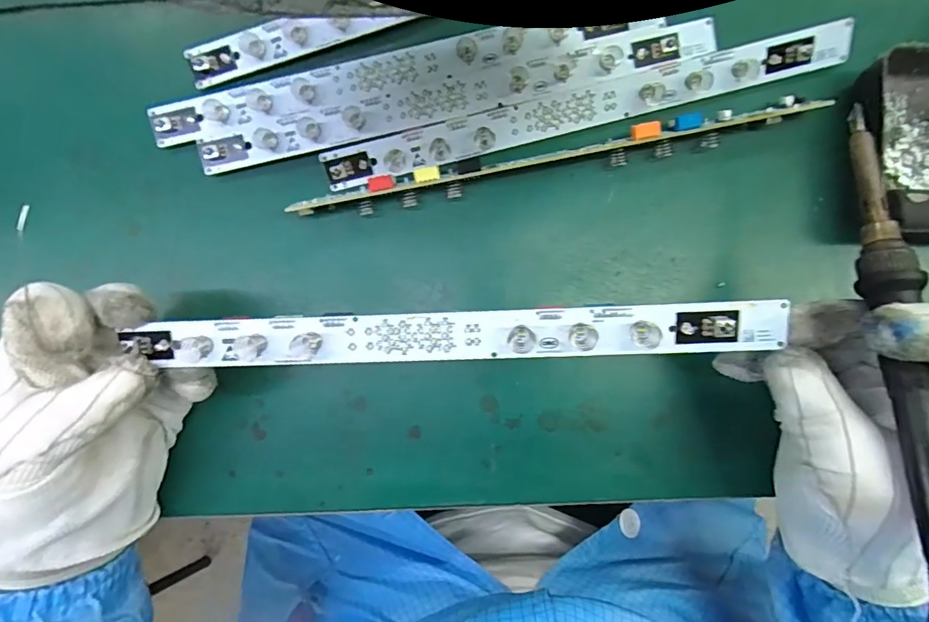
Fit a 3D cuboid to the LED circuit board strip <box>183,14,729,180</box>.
[{"bbox_3d":[-0.007,-0.119,0.264,0.281,0.008,0.022,-13,86,1],"label":"LED circuit board strip"}]

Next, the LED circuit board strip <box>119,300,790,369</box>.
[{"bbox_3d":[-0.006,0.011,0.207,0.270,0.005,0.021,-2,98,4],"label":"LED circuit board strip"}]

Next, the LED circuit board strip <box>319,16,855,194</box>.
[{"bbox_3d":[0.064,-0.110,0.261,0.288,0.008,0.021,-14,109,2],"label":"LED circuit board strip"}]

